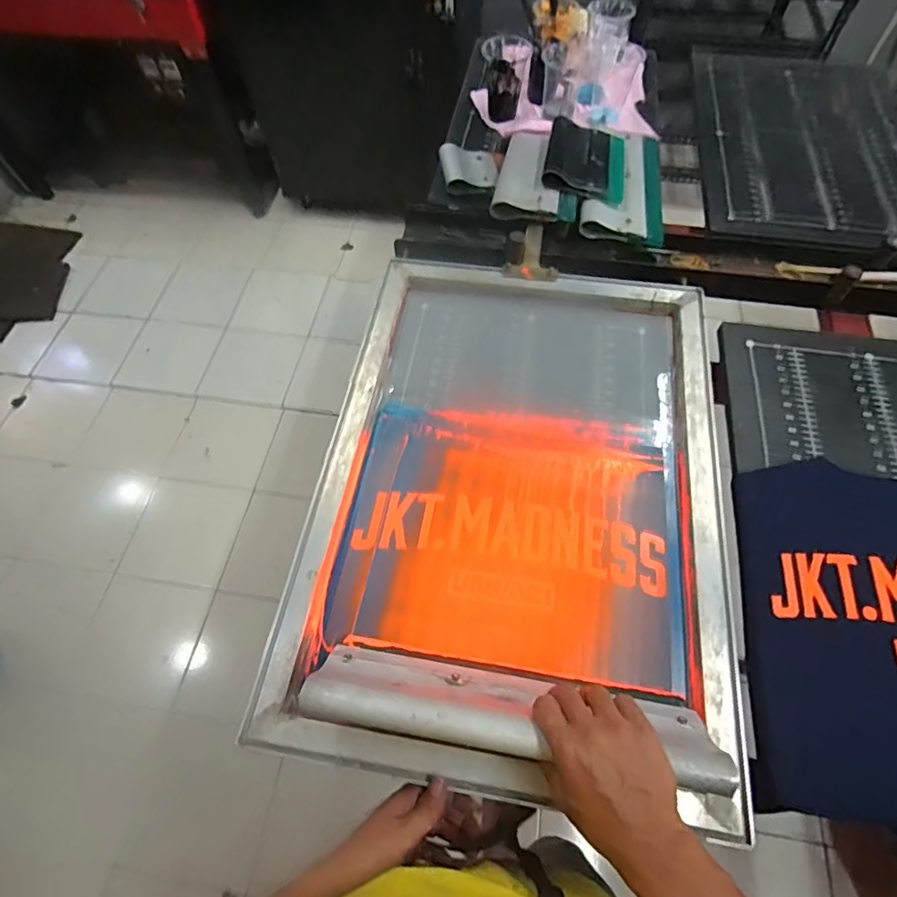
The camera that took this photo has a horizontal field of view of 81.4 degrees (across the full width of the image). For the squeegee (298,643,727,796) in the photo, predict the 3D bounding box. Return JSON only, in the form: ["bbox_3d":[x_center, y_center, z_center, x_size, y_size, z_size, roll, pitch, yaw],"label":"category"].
[{"bbox_3d":[0.053,0.234,0.452,0.343,0.111,0.038,8,95,3],"label":"squeegee"}]

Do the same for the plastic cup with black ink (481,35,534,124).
[{"bbox_3d":[0.102,-0.682,0.976,0.081,0.127,0.090,25,63,15],"label":"plastic cup with black ink"}]

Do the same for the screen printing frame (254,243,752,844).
[{"bbox_3d":[0.086,0.032,0.628,0.450,0.043,0.641,8,60,6],"label":"screen printing frame"}]

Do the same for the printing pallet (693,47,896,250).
[{"bbox_3d":[0.676,-0.563,0.968,0.405,0.028,0.599,8,60,6],"label":"printing pallet"}]

